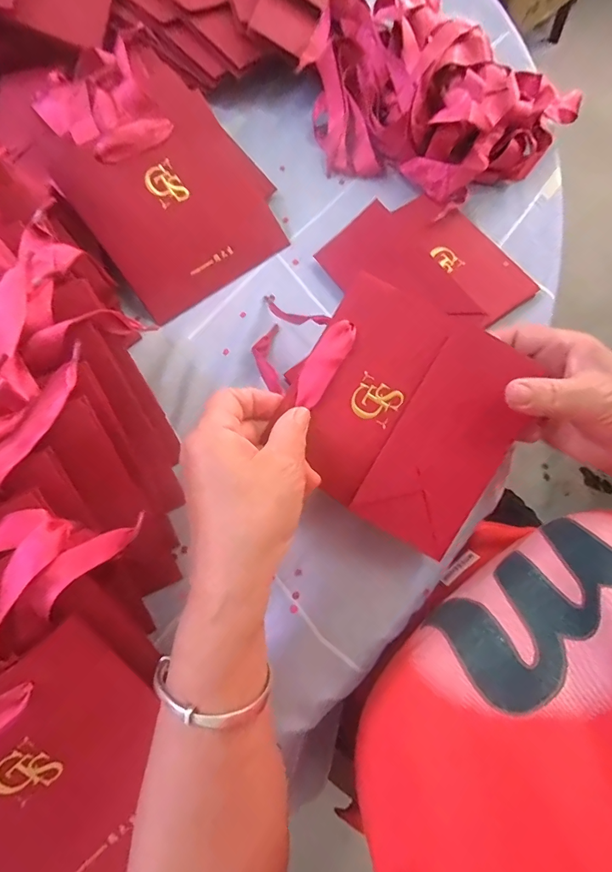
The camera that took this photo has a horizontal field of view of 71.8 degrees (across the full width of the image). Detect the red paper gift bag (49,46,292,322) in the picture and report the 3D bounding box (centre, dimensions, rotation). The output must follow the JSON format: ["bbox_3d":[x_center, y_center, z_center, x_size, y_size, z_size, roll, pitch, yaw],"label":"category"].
[{"bbox_3d":[-0.113,-0.208,0.350,0.148,0.020,0.176,-37,106,-11],"label":"red paper gift bag"}]

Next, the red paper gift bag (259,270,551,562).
[{"bbox_3d":[0.061,-0.015,0.265,0.136,0.012,0.133,32,90,3],"label":"red paper gift bag"}]

